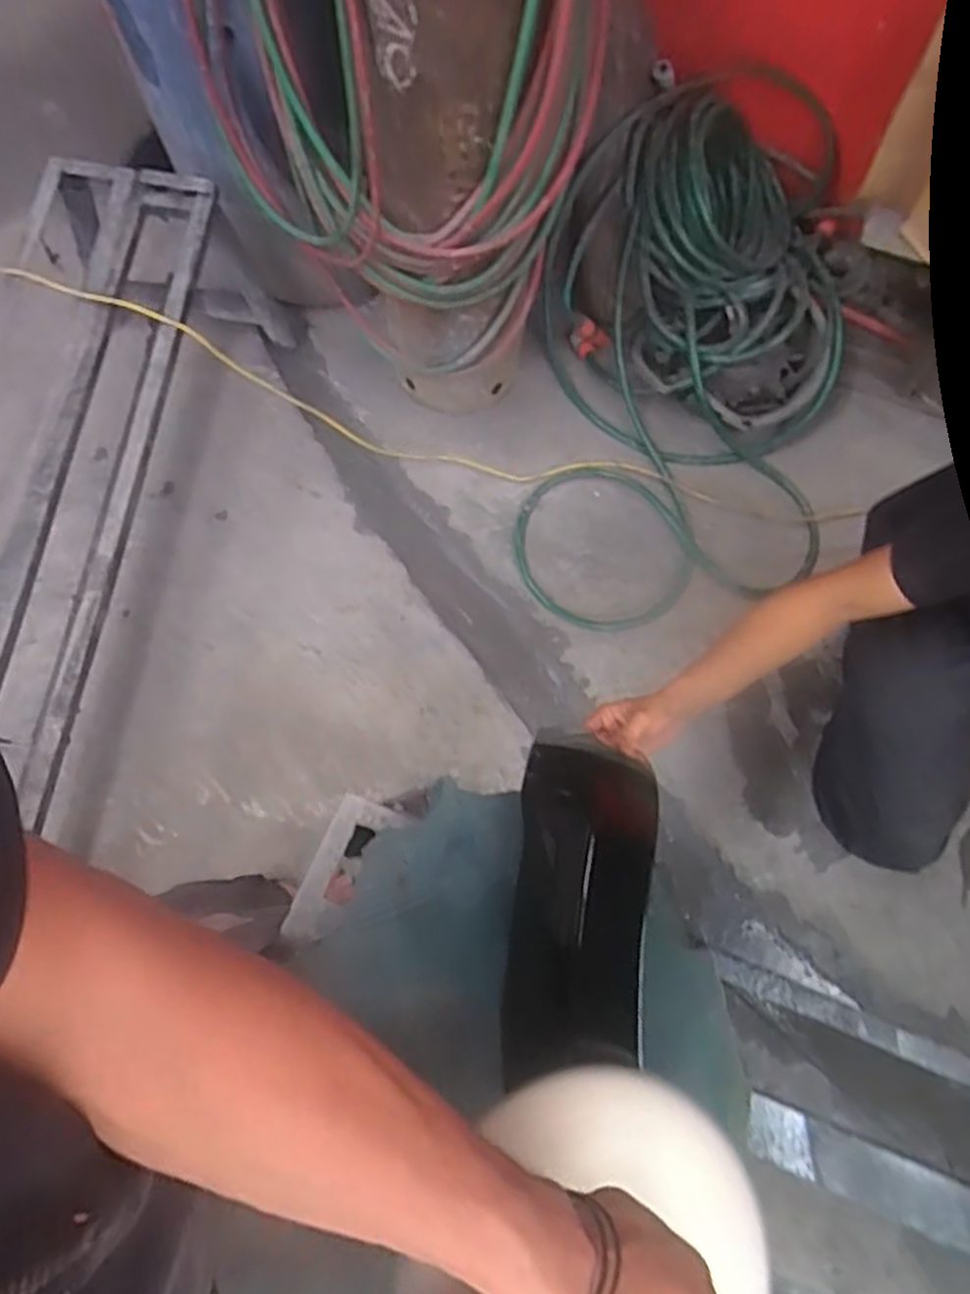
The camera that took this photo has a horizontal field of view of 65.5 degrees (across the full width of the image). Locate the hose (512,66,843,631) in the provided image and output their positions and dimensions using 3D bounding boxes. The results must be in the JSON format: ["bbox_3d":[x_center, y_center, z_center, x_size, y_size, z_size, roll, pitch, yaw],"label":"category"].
[{"bbox_3d":[0.345,-0.447,1.291,0.515,0.457,0.724,5,72,0],"label":"hose"}]

